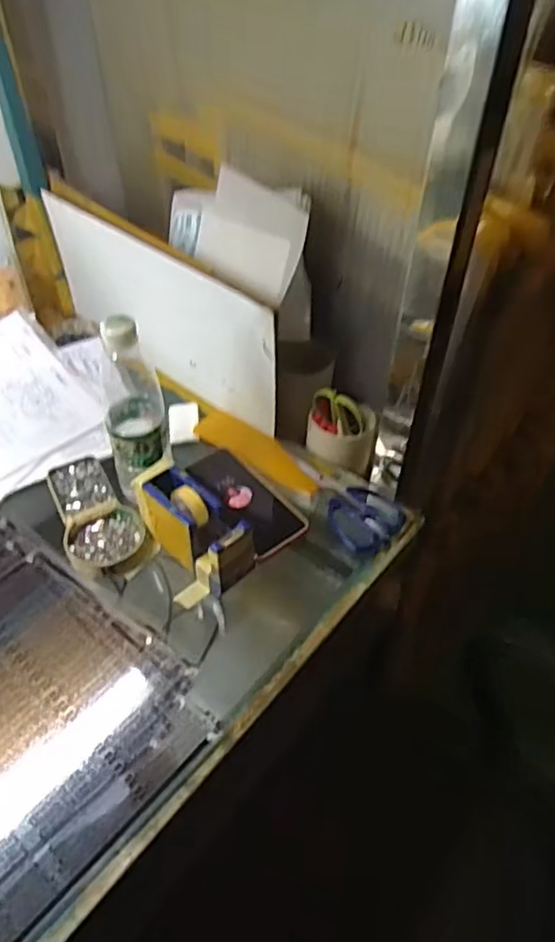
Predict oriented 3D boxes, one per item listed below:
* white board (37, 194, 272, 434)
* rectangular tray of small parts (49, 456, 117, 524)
[{"bbox_3d":[-0.159,-0.203,0.797,0.404,0.201,0.017,34,60,24],"label":"white board"},{"bbox_3d":[-0.228,0.019,0.716,0.060,0.014,0.092,-22,50,-18],"label":"rectangular tray of small parts"}]

